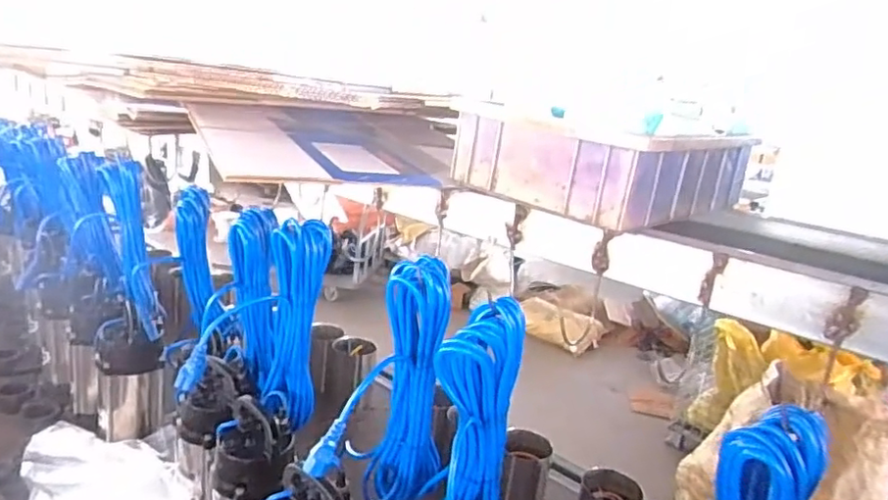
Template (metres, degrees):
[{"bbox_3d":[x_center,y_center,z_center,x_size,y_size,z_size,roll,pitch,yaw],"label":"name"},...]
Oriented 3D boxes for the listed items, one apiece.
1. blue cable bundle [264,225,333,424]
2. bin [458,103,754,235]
[{"bbox_3d":[-0.229,0.114,0.942,0.083,0.320,0.068,2,17,-18],"label":"blue cable bundle"},{"bbox_3d":[0.202,-0.107,0.758,0.242,0.087,0.323,19,20,38],"label":"bin"}]

